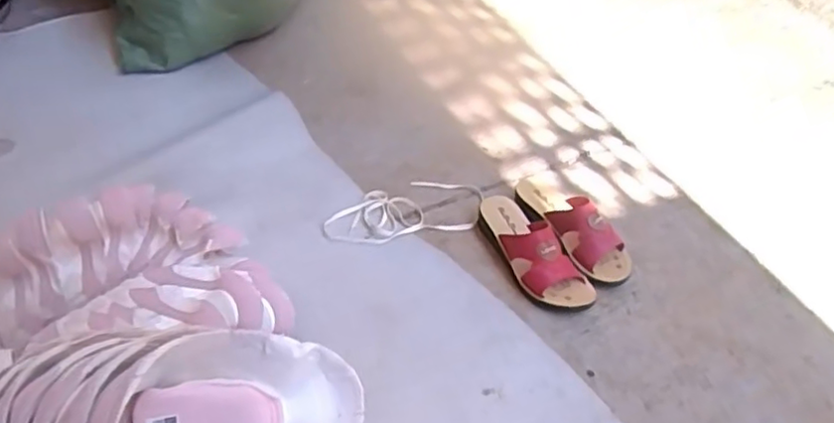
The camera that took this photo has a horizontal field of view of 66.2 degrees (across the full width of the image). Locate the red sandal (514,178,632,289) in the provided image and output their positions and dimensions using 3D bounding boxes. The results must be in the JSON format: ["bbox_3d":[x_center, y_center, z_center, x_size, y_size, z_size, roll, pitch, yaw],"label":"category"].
[{"bbox_3d":[0.235,0.017,0.978,0.086,0.076,0.228,-22,52,-22],"label":"red sandal"}]

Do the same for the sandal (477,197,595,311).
[{"bbox_3d":[0.165,0.052,0.939,0.082,0.078,0.229,-24,53,-24],"label":"sandal"}]

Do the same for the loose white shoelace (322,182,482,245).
[{"bbox_3d":[-0.020,-0.005,1.018,0.256,0.017,0.113,-8,48,-11],"label":"loose white shoelace"}]

